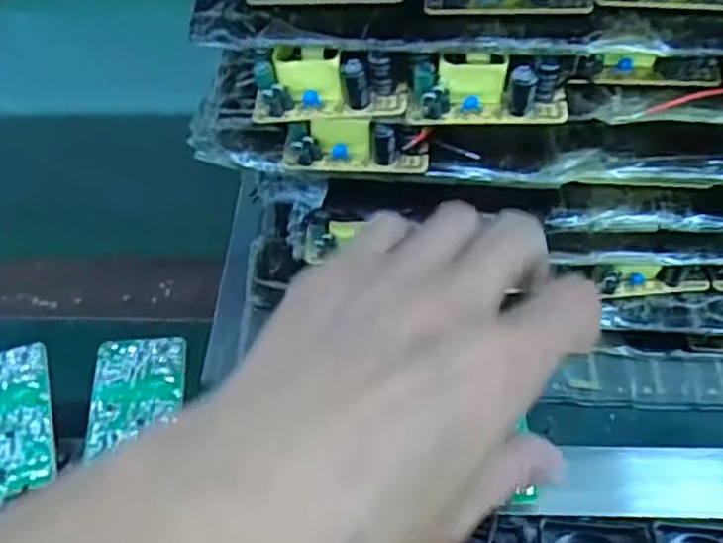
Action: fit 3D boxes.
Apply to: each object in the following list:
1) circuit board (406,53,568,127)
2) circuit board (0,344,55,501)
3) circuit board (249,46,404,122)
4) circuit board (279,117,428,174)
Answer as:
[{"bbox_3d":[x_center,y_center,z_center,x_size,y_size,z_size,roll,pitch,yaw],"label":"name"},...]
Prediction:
[{"bbox_3d":[0.051,-0.072,0.277,0.063,0.023,0.016,0,54,2],"label":"circuit board"},{"bbox_3d":[-0.147,0.061,0.287,0.035,0.004,0.062,-13,60,-10],"label":"circuit board"},{"bbox_3d":[-0.013,-0.077,0.283,0.061,0.024,0.020,5,54,6],"label":"circuit board"},{"bbox_3d":[-0.002,-0.055,0.300,0.061,0.022,0.015,0,54,2],"label":"circuit board"}]

